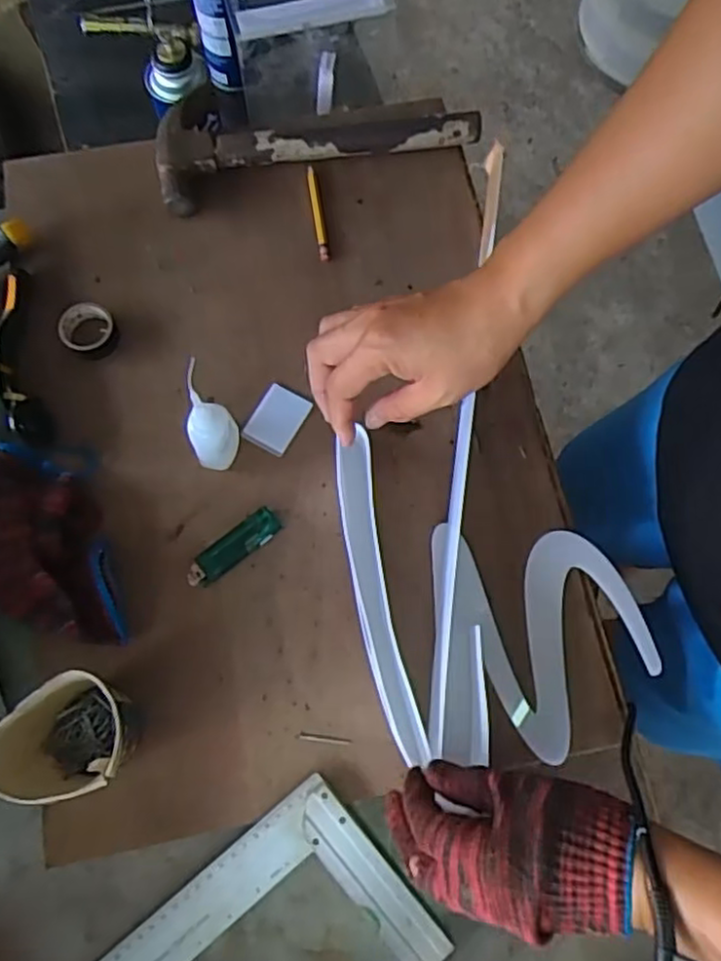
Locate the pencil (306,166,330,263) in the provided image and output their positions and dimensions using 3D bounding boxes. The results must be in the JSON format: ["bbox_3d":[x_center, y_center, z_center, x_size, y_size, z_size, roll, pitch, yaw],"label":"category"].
[{"bbox_3d":[-0.039,-0.244,0.628,0.010,0.006,0.098,-8,75,-4],"label":"pencil"}]

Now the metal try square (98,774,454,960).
[{"bbox_3d":[-0.083,0.340,0.458,0.254,0.013,0.145,-38,79,-11],"label":"metal try square"}]

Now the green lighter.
[{"bbox_3d":[-0.099,0.053,0.539,0.081,0.010,0.027,-41,80,-11],"label":"green lighter"}]

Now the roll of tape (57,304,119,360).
[{"bbox_3d":[-0.233,-0.129,0.584,0.046,0.016,0.047,0,75,-1],"label":"roll of tape"}]

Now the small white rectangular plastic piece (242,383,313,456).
[{"bbox_3d":[-0.070,-0.052,0.574,0.041,0.006,0.054,32,76,7],"label":"small white rectangular plastic piece"}]

